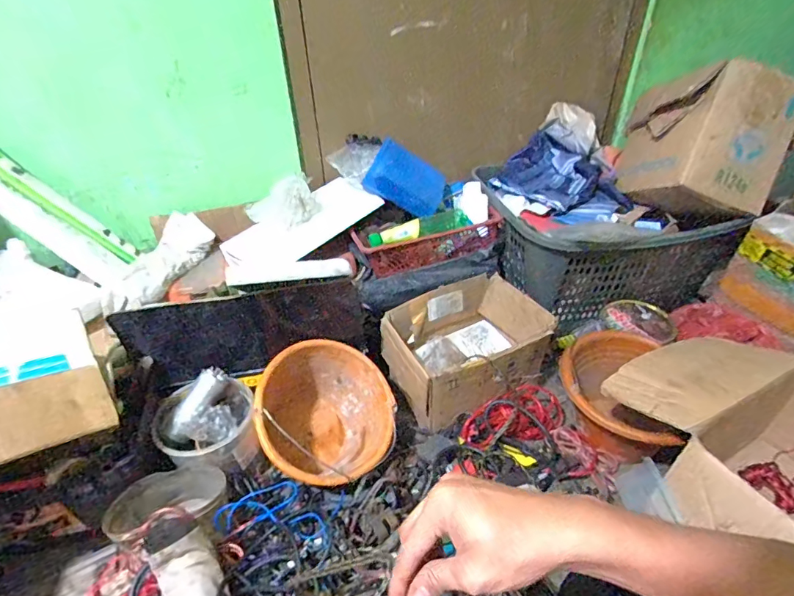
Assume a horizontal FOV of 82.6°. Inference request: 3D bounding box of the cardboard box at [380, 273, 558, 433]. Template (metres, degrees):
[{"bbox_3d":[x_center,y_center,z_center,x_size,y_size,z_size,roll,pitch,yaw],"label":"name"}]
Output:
[{"bbox_3d":[0.148,0.102,0.962,0.310,0.152,0.248,-23,43,-24],"label":"cardboard box"}]

